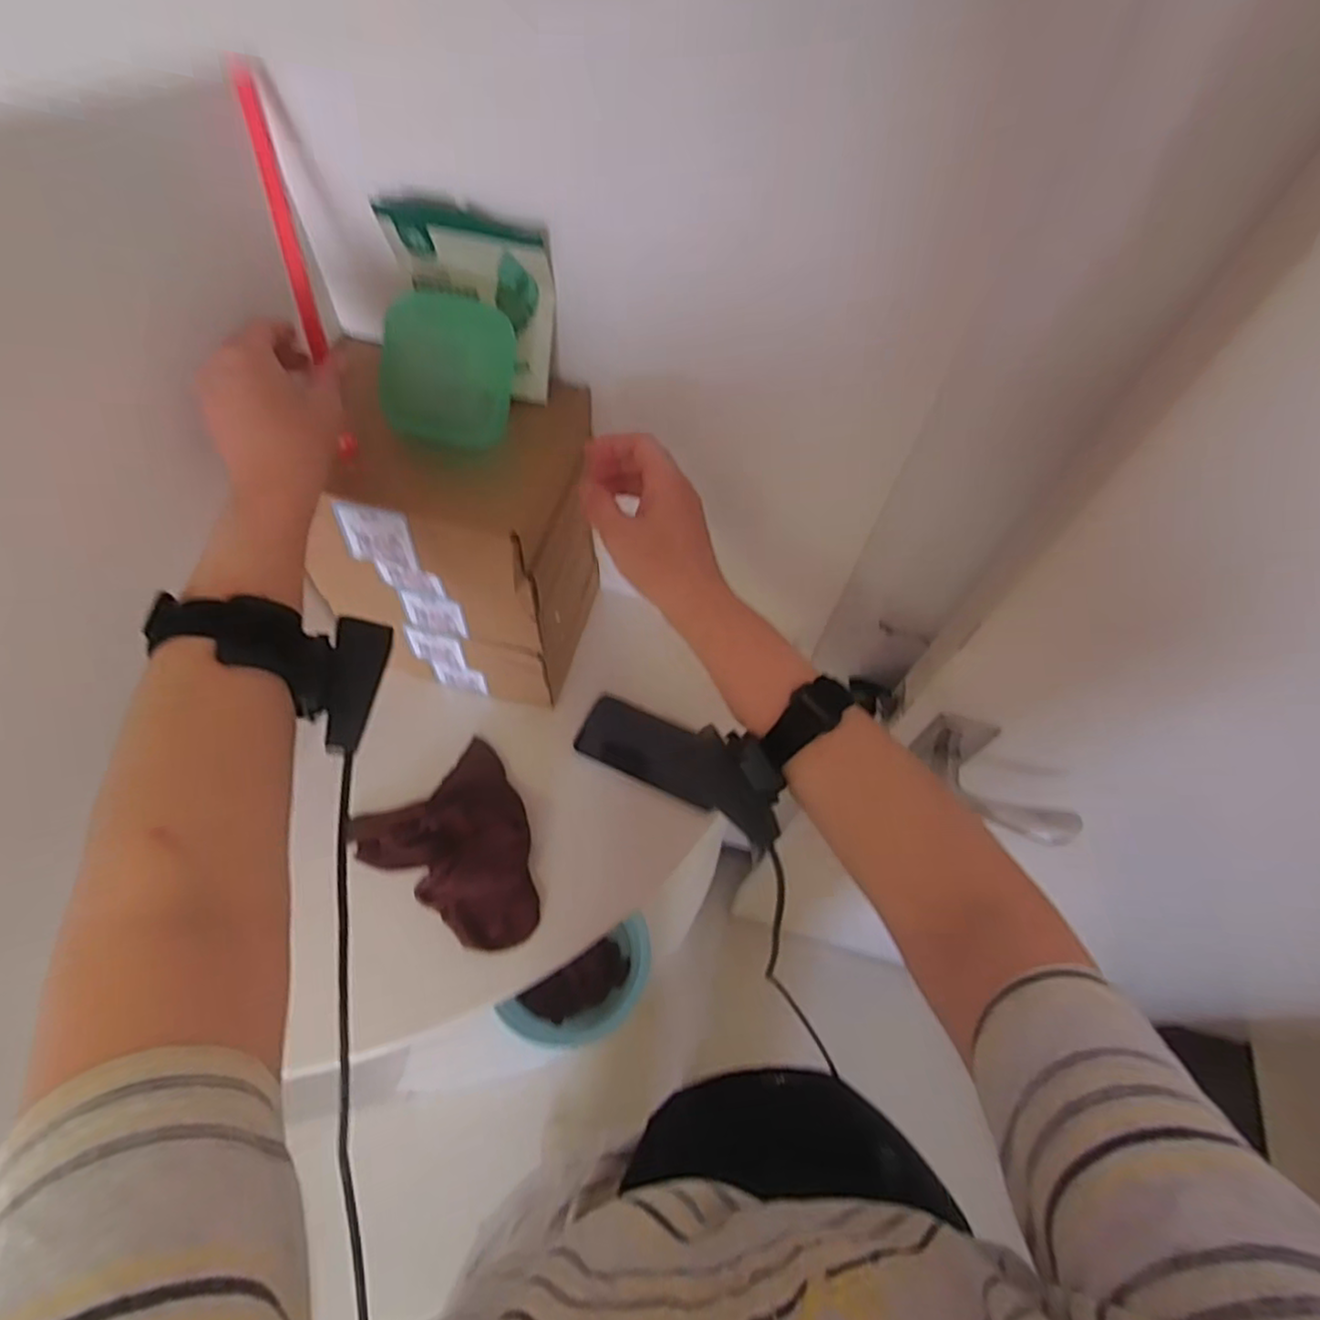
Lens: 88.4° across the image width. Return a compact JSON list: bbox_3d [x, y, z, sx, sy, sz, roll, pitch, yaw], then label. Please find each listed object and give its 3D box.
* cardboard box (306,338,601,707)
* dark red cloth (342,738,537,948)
[{"bbox_3d":[-0.138,-0.093,0.573,0.135,0.255,0.155,13,61,4],"label":"cardboard box"},{"bbox_3d":[-0.164,0.160,0.574,0.132,0.029,0.164,-37,69,-22],"label":"dark red cloth"}]

